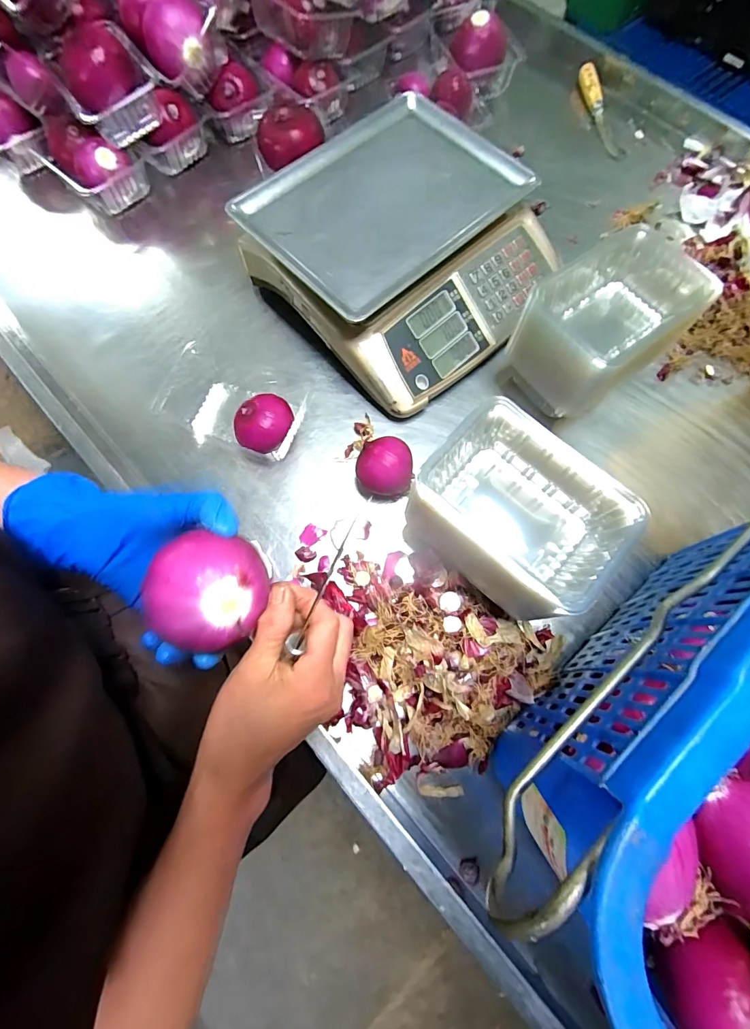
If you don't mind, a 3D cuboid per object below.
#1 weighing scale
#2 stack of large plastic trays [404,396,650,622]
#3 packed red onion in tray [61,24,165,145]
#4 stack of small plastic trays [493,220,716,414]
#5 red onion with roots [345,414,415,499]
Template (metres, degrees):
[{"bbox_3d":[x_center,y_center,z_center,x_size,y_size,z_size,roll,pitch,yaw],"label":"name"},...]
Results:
[{"bbox_3d":[0.042,-0.350,0.542,0.333,0.109,0.343,44,79,11],"label":"weighing scale"},{"bbox_3d":[0.141,0.013,0.427,0.190,0.170,0.136,37,78,10],"label":"stack of large plastic trays"},{"bbox_3d":[-0.365,-0.585,0.555,0.111,0.073,0.116,-27,76,-7],"label":"packed red onion in tray"},{"bbox_3d":[0.274,-0.225,0.503,0.196,0.143,0.135,-38,78,-10],"label":"stack of small plastic trays"},{"bbox_3d":[0.002,-0.074,0.492,0.062,0.059,0.115,-23,75,-6],"label":"red onion with roots"}]

